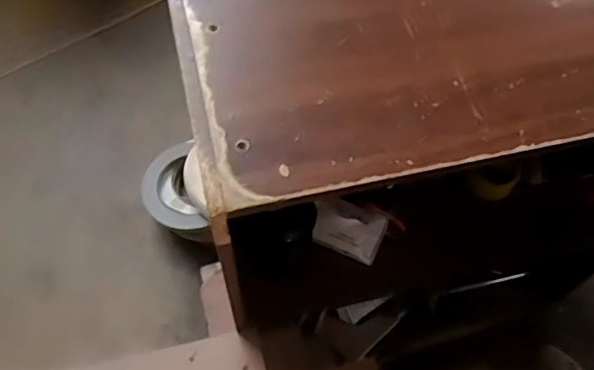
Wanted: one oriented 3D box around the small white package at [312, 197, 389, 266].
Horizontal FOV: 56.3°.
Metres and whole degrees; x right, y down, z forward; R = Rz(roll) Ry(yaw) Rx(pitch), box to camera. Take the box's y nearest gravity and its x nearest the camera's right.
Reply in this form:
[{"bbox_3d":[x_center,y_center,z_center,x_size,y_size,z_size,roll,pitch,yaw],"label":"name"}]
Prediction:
[{"bbox_3d":[0.088,0.080,1.002,0.145,0.036,0.098,23,94,-3],"label":"small white package"}]

